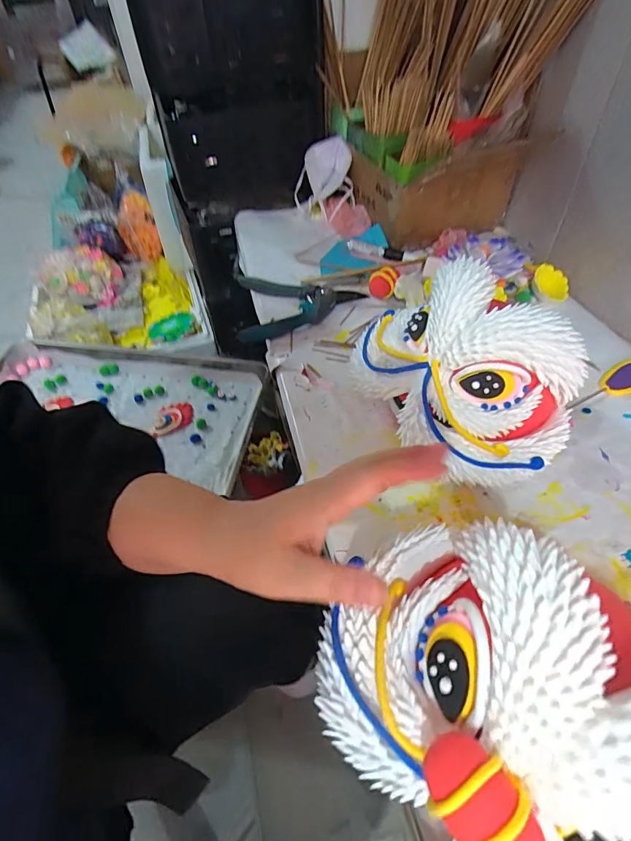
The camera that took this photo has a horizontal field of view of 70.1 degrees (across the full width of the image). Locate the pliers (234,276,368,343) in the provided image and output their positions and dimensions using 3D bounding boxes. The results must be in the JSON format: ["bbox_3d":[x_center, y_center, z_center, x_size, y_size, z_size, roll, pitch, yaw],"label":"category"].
[{"bbox_3d":[-0.022,-0.162,0.618,0.168,0.022,0.140,-5,49,-1],"label":"pliers"}]

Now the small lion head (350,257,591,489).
[{"bbox_3d":[0.124,-0.056,0.415,0.139,0.119,0.221,-35,56,-25],"label":"small lion head"}]

